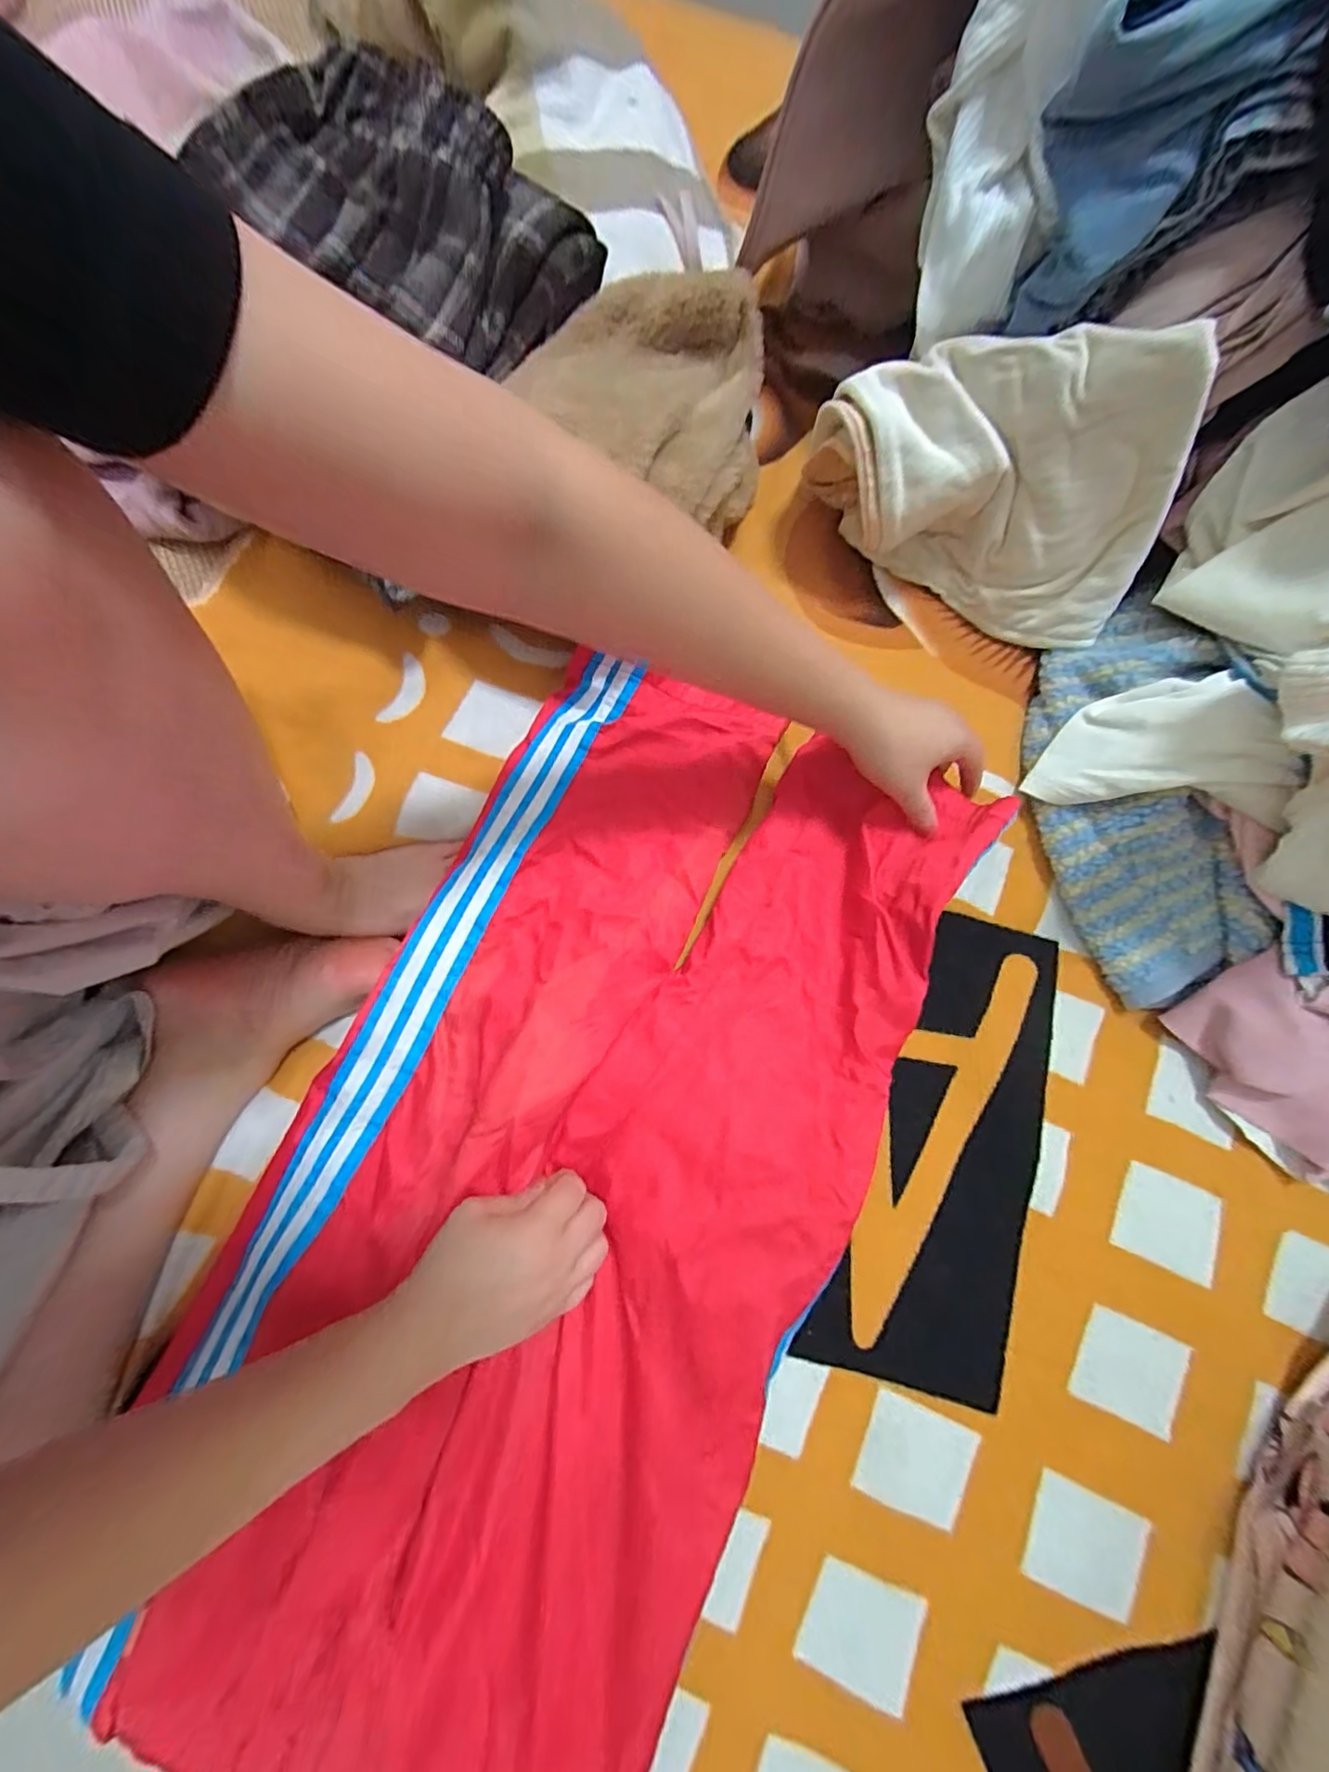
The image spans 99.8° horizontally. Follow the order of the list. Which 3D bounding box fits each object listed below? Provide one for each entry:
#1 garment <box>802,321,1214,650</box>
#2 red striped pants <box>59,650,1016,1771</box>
[{"bbox_3d":[0.233,-0.293,0.414,0.256,0.165,0.088,27,79,4],"label":"garment"},{"bbox_3d":[-0.064,0.184,0.369,0.348,0.052,0.734,25,79,4],"label":"red striped pants"}]

